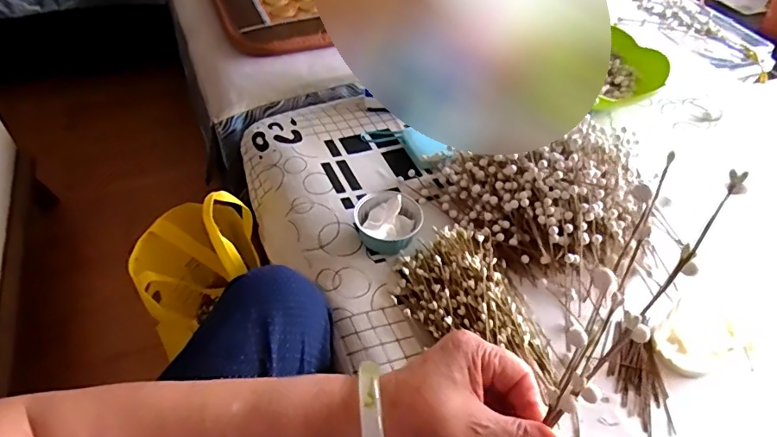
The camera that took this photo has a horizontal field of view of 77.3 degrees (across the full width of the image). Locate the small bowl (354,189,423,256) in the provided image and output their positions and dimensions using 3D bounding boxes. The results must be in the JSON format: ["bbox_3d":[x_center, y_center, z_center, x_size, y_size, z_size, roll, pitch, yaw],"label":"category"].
[{"bbox_3d":[0.000,0.003,0.604,0.074,0.037,0.076,2,46,-2],"label":"small bowl"}]

